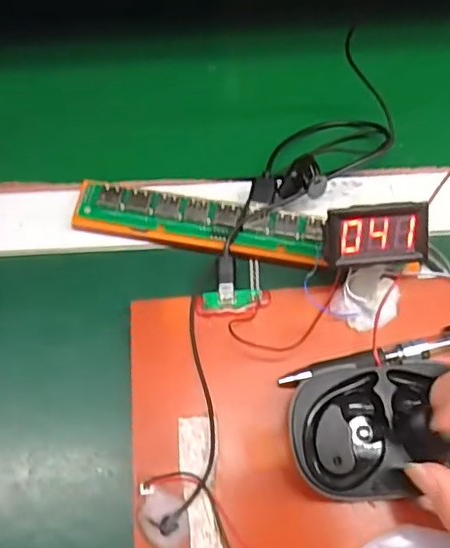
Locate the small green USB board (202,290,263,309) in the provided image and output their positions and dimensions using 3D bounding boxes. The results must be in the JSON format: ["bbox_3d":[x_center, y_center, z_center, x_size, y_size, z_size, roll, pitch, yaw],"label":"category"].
[{"bbox_3d":[0.004,0.013,0.311,0.032,0.004,0.010,-4,69,0],"label":"small green USB board"}]

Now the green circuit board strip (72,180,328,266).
[{"bbox_3d":[-0.016,-0.029,0.327,0.143,0.007,0.029,10,94,6],"label":"green circuit board strip"}]

